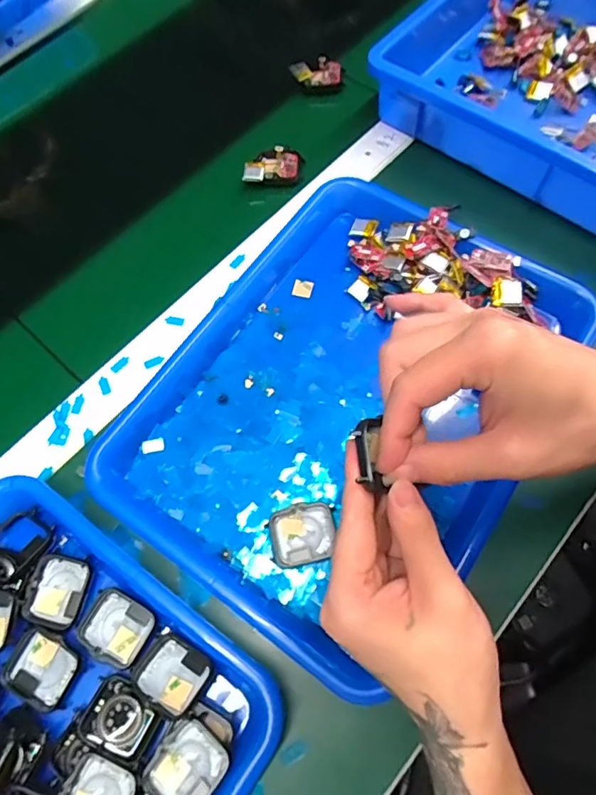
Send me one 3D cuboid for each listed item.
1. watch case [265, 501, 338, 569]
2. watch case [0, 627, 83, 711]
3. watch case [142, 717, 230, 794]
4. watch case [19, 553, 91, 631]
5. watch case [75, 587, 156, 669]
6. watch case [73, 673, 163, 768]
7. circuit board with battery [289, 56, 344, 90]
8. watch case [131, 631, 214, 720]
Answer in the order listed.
[{"bbox_3d":[0.003,0.091,0.330,0.046,0.005,0.038,-13,68,-3],"label":"watch case"},{"bbox_3d":[-0.159,0.166,0.306,0.042,0.009,0.037,23,71,12],"label":"watch case"},{"bbox_3d":[-0.062,0.208,0.277,0.037,0.012,0.040,36,74,15],"label":"watch case"},{"bbox_3d":[-0.158,0.126,0.323,0.036,0.011,0.042,10,69,7],"label":"watch case"},{"bbox_3d":[-0.116,0.145,0.314,0.043,0.009,0.036,23,71,11],"label":"watch case"},{"bbox_3d":[-0.102,0.186,0.285,0.041,0.008,0.033,22,71,11],"label":"watch case"},{"bbox_3d":[0.020,-0.340,0.516,0.052,0.018,0.027,3,68,4],"label":"circuit board with battery"},{"bbox_3d":[-0.077,0.170,0.302,0.042,0.010,0.036,24,51,23],"label":"watch case"}]

